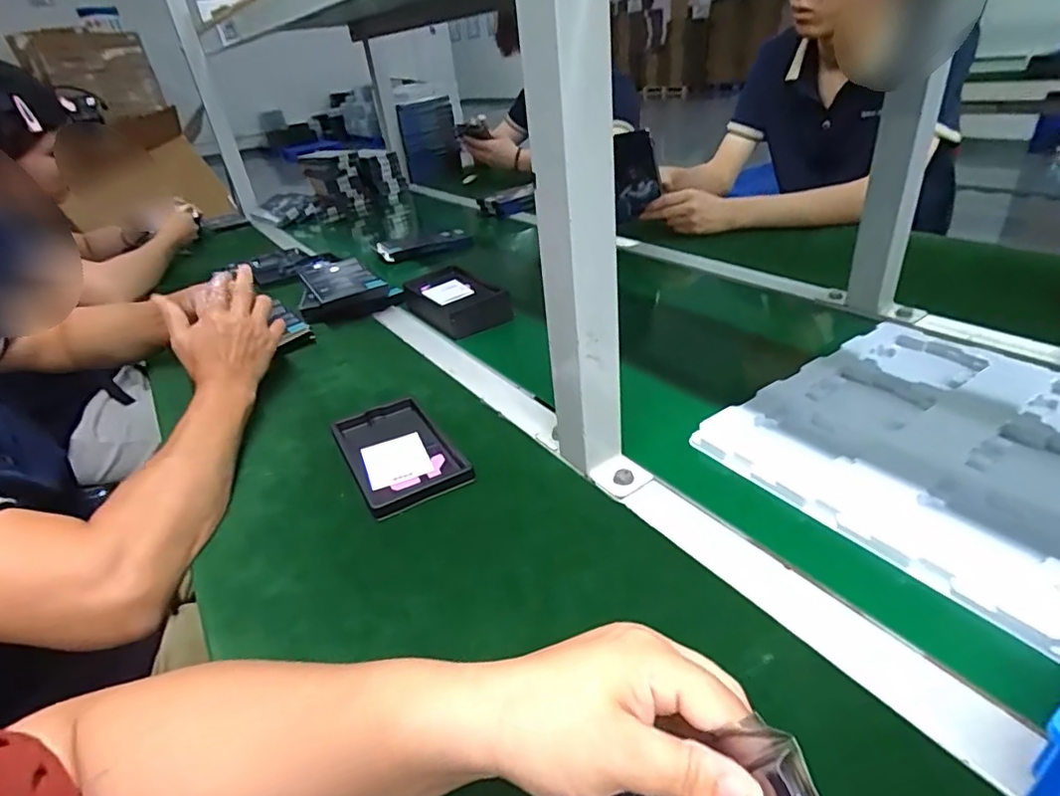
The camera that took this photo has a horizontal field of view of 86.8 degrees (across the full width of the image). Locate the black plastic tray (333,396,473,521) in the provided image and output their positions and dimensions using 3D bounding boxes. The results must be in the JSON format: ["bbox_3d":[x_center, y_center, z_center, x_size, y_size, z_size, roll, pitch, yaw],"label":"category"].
[{"bbox_3d":[-0.124,0.049,0.529,0.092,0.012,0.160,-22,35,-22],"label":"black plastic tray"}]

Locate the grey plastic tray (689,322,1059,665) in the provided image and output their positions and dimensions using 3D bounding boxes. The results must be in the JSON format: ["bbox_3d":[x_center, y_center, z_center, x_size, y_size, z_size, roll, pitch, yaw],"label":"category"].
[{"bbox_3d":[0.354,0.029,0.470,0.324,0.015,0.274,-24,37,-25],"label":"grey plastic tray"}]

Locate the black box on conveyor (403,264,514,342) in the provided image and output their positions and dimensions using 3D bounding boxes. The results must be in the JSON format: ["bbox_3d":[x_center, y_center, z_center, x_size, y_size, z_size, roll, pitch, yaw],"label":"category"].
[{"bbox_3d":[-0.110,-0.142,0.809,0.102,0.036,0.184,-24,37,-25],"label":"black box on conveyor"}]

